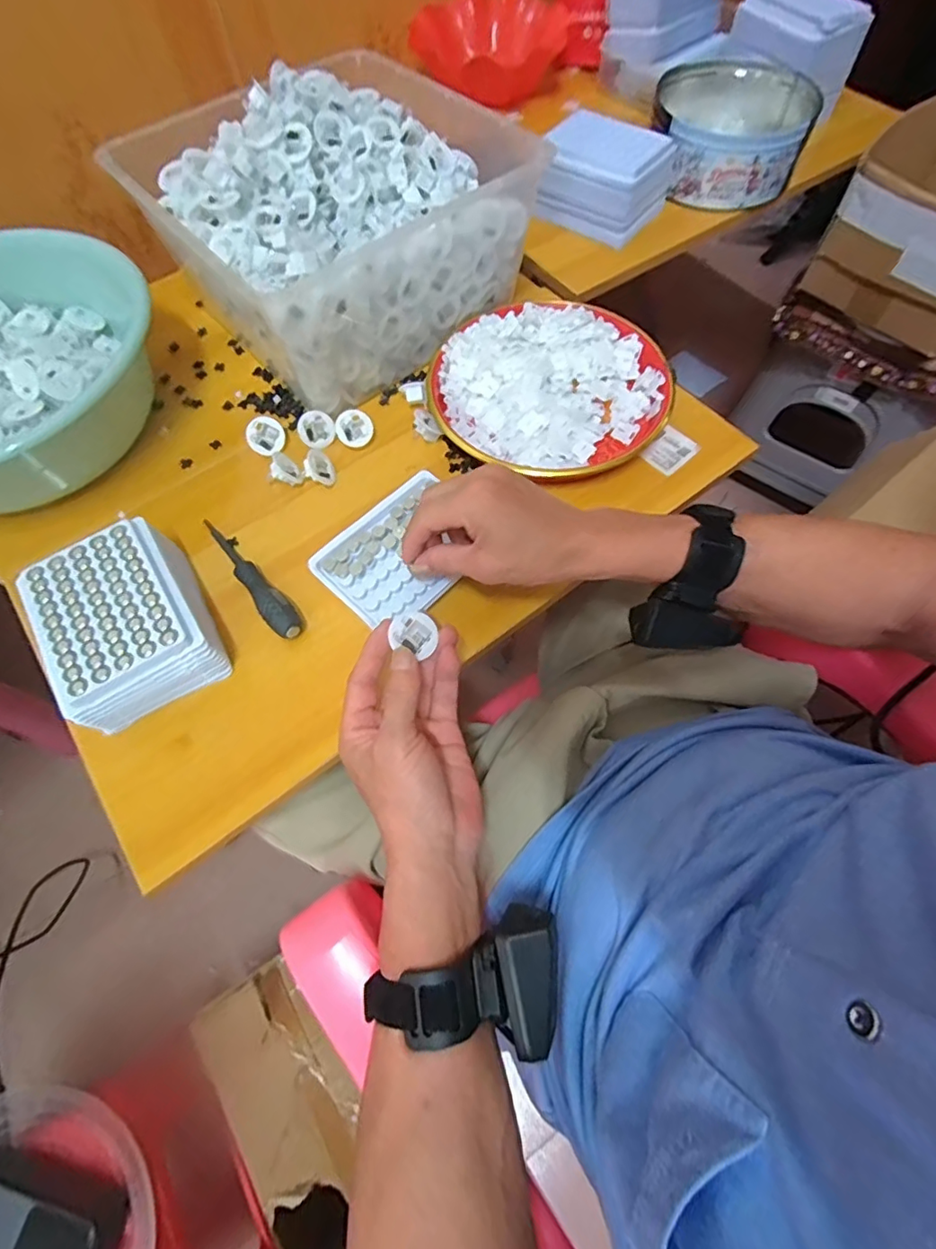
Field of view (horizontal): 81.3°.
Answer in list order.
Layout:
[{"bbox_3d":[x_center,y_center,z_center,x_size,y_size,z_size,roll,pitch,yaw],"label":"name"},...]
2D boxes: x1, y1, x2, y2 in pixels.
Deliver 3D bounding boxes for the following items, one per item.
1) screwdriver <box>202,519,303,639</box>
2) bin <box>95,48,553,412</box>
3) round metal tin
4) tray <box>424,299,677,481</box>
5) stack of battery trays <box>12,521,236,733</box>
[{"bbox_3d":[-0.177,-0.041,0.442,0.022,0.021,0.143,-37,69,-15],"label":"screwdriver"},{"bbox_3d":[-0.116,-0.381,0.529,0.296,0.139,0.248,-38,69,-15],"label":"bin"},{"bbox_3d":[0.319,-0.601,0.665,0.172,0.080,0.183,-1,64,1],"label":"round metal tin"},{"bbox_3d":[0.073,-0.226,0.519,0.213,0.038,0.197,-1,64,1],"label":"tray"},{"bbox_3d":[-0.250,0.002,0.405,0.097,0.067,0.133,-28,67,-11],"label":"stack of battery trays"}]

